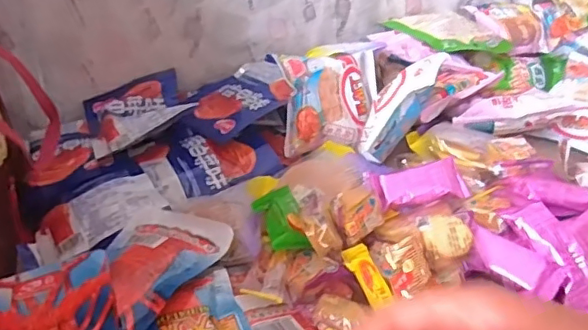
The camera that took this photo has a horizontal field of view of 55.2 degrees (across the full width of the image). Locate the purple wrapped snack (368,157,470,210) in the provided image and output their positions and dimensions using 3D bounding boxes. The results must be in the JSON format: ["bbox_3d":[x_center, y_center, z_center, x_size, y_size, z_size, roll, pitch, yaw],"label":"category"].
[{"bbox_3d":[0.115,0.019,0.527,0.085,0.019,0.041,-10,67,4],"label":"purple wrapped snack"}]

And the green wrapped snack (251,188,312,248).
[{"bbox_3d":[-0.012,0.045,0.485,0.038,0.022,0.064,-11,37,-11],"label":"green wrapped snack"}]

